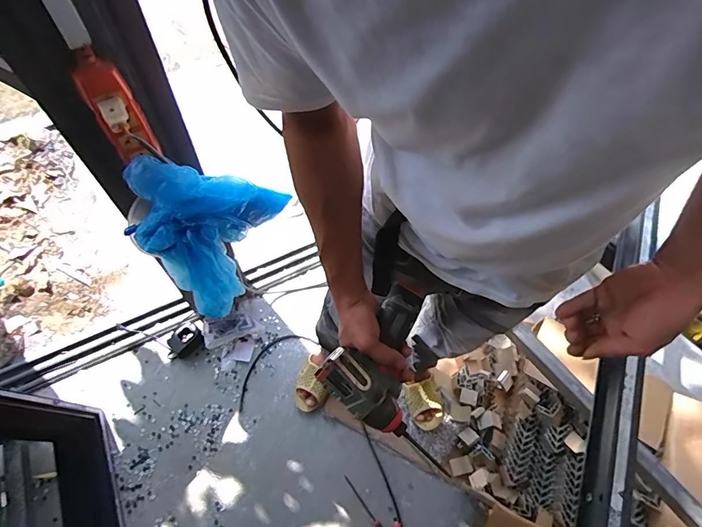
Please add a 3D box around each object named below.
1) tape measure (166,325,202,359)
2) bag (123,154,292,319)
[{"bbox_3d":[-0.505,0.235,1.225,0.080,0.032,0.090,39,66,17],"label":"tape measure"},{"bbox_3d":[-0.281,-0.090,0.745,0.188,0.242,0.267,21,62,8],"label":"bag"}]

